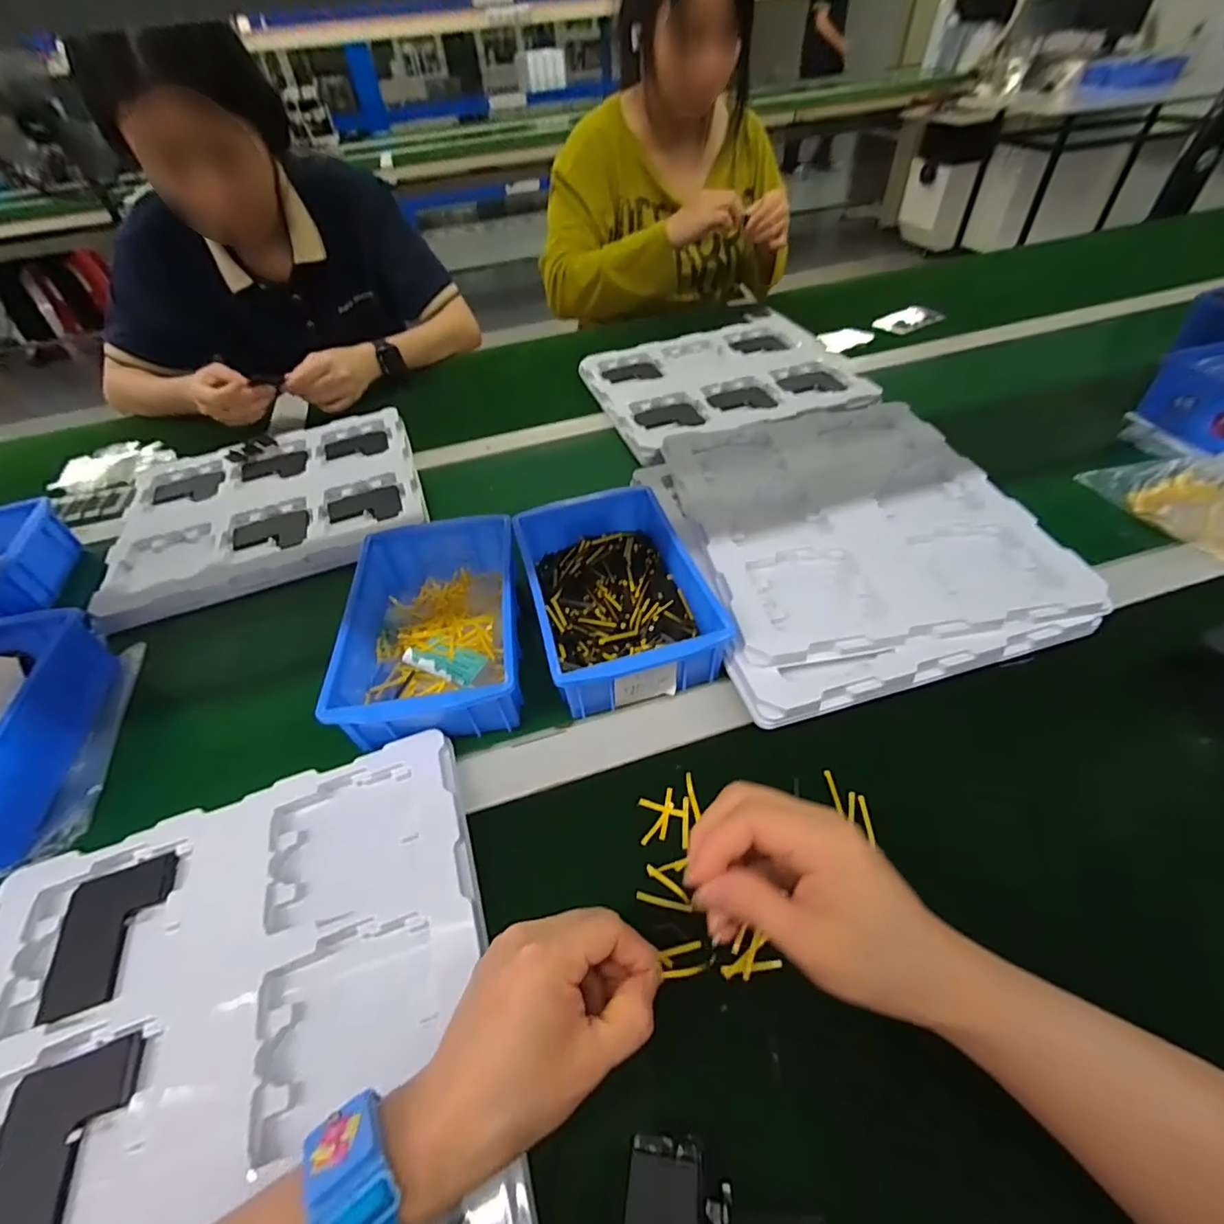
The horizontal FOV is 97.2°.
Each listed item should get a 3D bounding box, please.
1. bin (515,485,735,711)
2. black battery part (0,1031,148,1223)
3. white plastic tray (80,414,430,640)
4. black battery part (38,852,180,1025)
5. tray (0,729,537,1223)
[{"bbox_3d":[0.001,-0.021,0.458,0.131,0.055,0.200,-16,48,-6],"label":"bin"},{"bbox_3d":[-0.267,0.260,0.260,0.061,0.004,0.077,-17,49,-9],"label":"black battery part"},{"bbox_3d":[-0.396,-0.134,0.631,0.321,0.033,0.297,-18,49,-10],"label":"white plastic tray"},{"bbox_3d":[-0.302,0.194,0.326,0.062,0.008,0.077,-18,49,-10],"label":"black battery part"},{"bbox_3d":[-0.199,0.232,0.265,0.282,0.033,0.321,-18,49,-10],"label":"tray"}]

